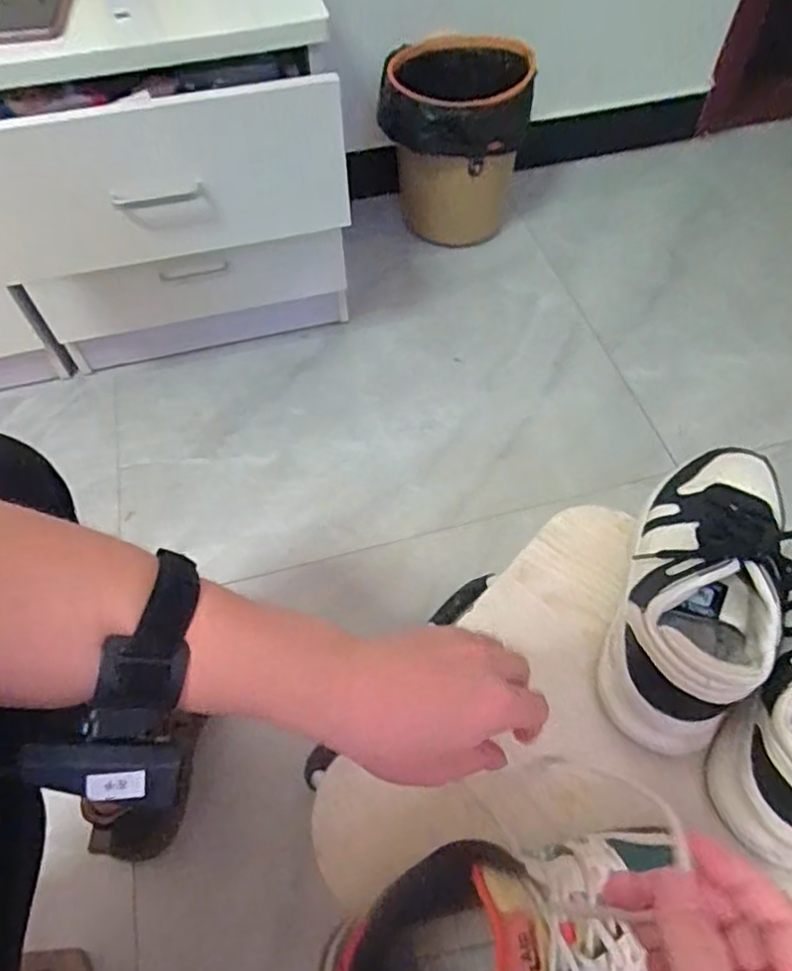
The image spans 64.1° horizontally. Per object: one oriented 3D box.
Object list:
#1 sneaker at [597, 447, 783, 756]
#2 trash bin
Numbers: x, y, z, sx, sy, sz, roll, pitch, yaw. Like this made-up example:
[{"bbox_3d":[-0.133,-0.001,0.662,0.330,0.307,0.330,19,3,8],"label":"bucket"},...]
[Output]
[{"bbox_3d":[0.241,0.069,0.496,0.098,0.090,0.264,22,61,15],"label":"sneaker"},{"bbox_3d":[0.102,-0.593,1.132,0.239,0.284,0.227,10,59,5],"label":"trash bin"}]

